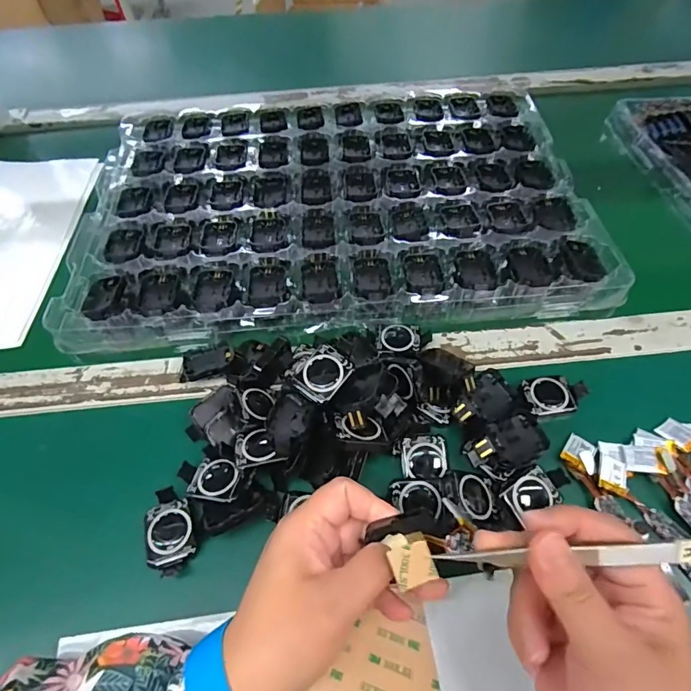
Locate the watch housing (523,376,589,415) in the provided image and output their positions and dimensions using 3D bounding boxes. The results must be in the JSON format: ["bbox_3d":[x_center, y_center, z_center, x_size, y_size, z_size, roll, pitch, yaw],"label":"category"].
[{"bbox_3d":[0.164,0.039,0.342,0.046,0.010,0.029,-5,55,-2],"label":"watch housing"}]

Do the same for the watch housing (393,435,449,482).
[{"bbox_3d":[0.054,0.081,0.308,0.034,0.015,0.032,-2,55,1],"label":"watch housing"}]

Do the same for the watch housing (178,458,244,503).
[{"bbox_3d":[-0.094,0.093,0.304,0.045,0.012,0.030,8,55,8],"label":"watch housing"}]

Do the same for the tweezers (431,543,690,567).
[{"bbox_3d":[0.108,0.097,0.201,0.128,0.009,0.009,-8,54,13],"label":"tweezers"}]

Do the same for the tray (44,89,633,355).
[{"bbox_3d":[-0.015,-0.158,0.469,0.506,0.044,0.356,-3,55,0],"label":"tray"}]

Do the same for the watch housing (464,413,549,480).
[{"bbox_3d":[0.115,0.069,0.305,0.050,0.014,0.031,-21,57,-13],"label":"watch housing"}]

